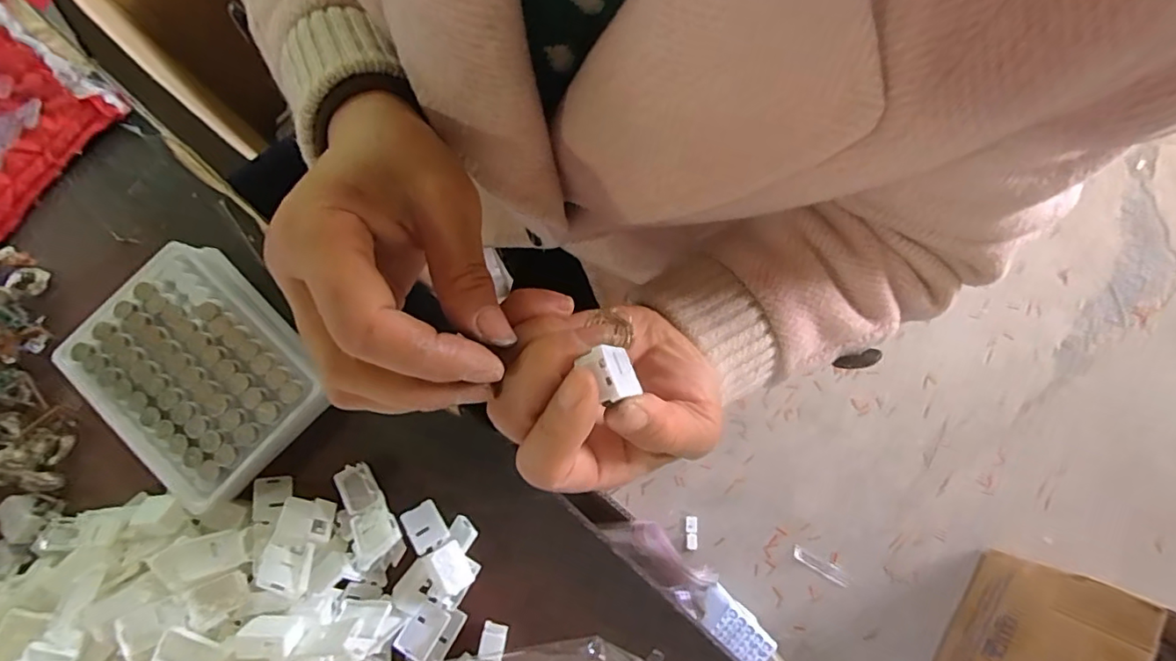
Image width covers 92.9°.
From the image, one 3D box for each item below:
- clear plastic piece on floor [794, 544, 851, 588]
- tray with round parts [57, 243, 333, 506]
[{"bbox_3d":[0.412,0.415,0.986,0.100,0.012,0.025,29,81,6],"label":"clear plastic piece on floor"},{"bbox_3d":[-0.223,0.025,0.324,0.128,0.033,0.101,43,83,8],"label":"tray with round parts"}]

